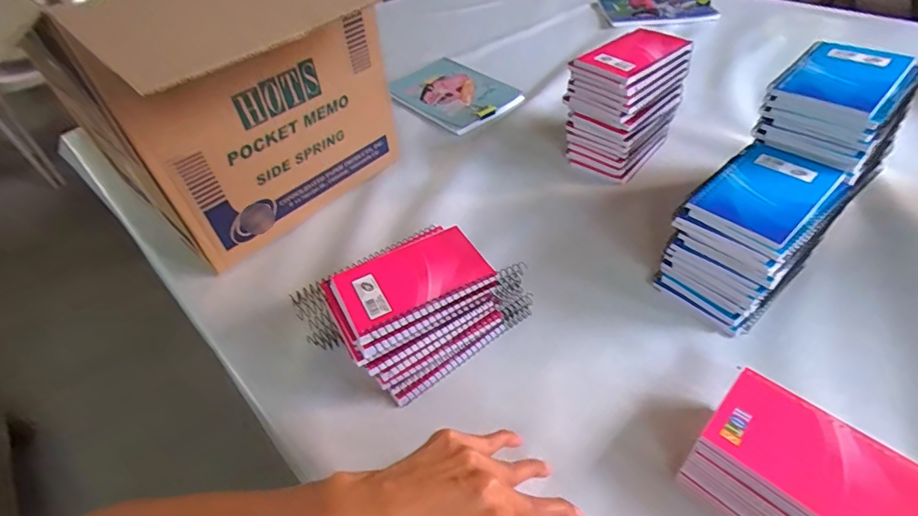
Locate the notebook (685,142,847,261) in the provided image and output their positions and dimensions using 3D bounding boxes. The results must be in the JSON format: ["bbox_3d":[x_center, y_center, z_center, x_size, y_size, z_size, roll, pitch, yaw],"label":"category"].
[{"bbox_3d":[0.283,-0.062,0.425,0.140,0.015,0.083,-35,53,-25],"label":"notebook"}]

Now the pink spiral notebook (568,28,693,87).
[{"bbox_3d":[0.221,-0.258,0.581,0.141,0.015,0.085,-33,52,-24],"label":"pink spiral notebook"}]

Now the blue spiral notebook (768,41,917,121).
[{"bbox_3d":[0.364,-0.175,0.439,0.124,0.012,0.086,-36,53,-26],"label":"blue spiral notebook"}]

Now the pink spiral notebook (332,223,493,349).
[{"bbox_3d":[-0.042,0.017,0.414,0.132,0.009,0.083,-24,49,-17],"label":"pink spiral notebook"}]

